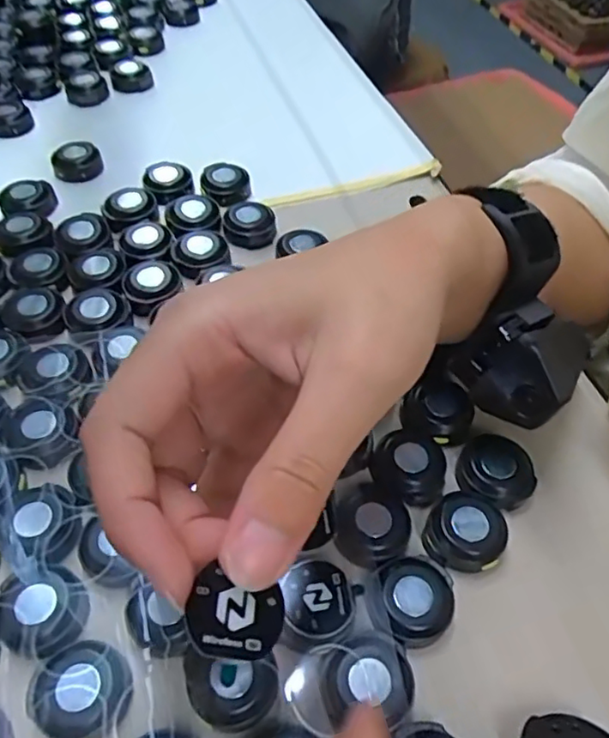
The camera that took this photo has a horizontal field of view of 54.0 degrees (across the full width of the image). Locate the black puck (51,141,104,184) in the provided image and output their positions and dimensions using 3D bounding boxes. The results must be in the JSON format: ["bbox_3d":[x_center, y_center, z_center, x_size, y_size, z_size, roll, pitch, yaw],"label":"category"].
[{"bbox_3d":[-0.141,-0.128,0.371,0.029,0.012,0.027,-17,55,-14],"label":"black puck"}]

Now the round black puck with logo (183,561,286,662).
[{"bbox_3d":[-0.017,0.059,0.142,0.021,0.010,0.018,26,53,-10],"label":"round black puck with logo"}]

